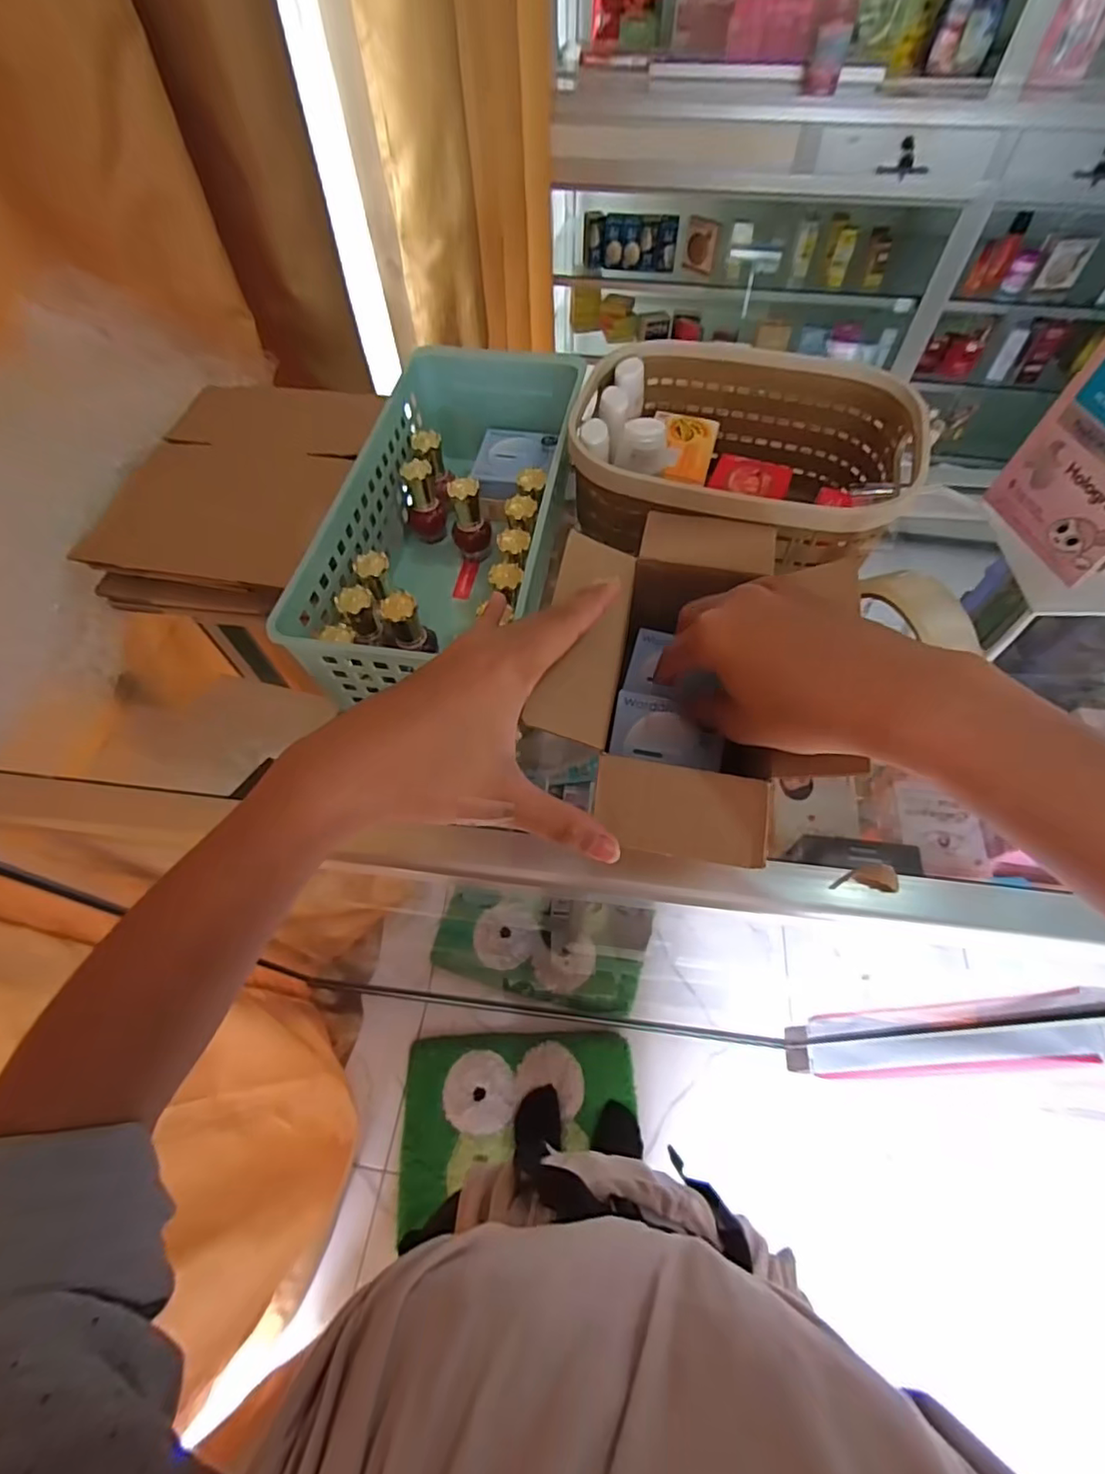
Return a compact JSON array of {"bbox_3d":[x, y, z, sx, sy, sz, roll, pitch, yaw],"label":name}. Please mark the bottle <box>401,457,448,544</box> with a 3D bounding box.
[{"bbox_3d":[-0.098,-0.177,0.435,0.027,0.057,0.025,-16,60,-8],"label":"bottle"}]

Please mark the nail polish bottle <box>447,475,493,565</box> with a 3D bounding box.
[{"bbox_3d":[-0.060,-0.159,0.425,0.026,0.056,0.023,18,61,11],"label":"nail polish bottle"}]

